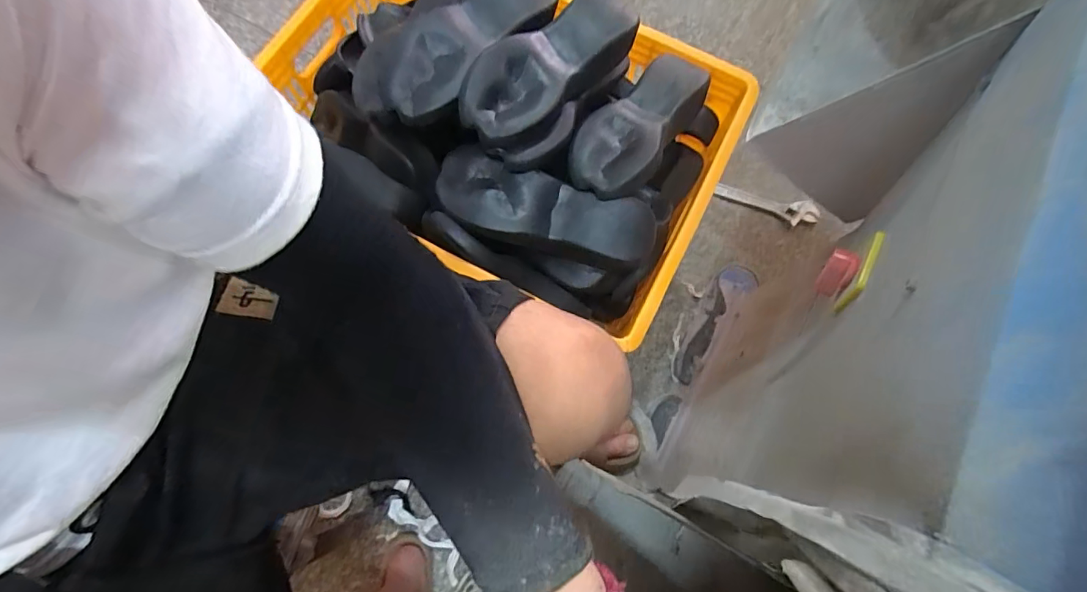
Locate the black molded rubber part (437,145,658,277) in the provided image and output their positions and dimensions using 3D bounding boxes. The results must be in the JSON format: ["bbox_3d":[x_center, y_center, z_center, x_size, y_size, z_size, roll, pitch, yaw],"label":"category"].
[{"bbox_3d":[-0.002,-0.104,0.618,0.286,0.054,0.095,17,74,3],"label":"black molded rubber part"}]

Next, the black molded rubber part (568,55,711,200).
[{"bbox_3d":[0.133,-0.233,0.655,0.108,0.042,0.288,34,63,8],"label":"black molded rubber part"}]

